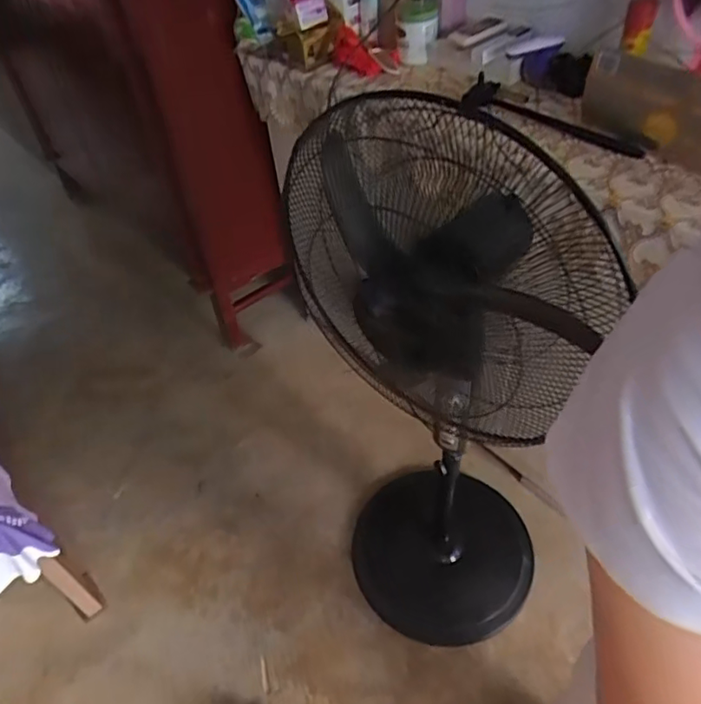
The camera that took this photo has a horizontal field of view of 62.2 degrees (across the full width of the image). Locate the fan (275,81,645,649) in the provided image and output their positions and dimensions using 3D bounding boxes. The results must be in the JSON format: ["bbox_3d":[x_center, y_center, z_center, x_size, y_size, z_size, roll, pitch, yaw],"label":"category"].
[{"bbox_3d":[0.181,0.120,1.048,0.370,1.156,0.425,-31,51,-23],"label":"fan"}]

